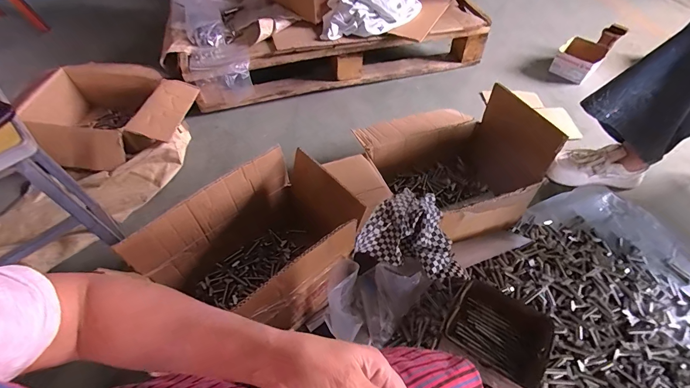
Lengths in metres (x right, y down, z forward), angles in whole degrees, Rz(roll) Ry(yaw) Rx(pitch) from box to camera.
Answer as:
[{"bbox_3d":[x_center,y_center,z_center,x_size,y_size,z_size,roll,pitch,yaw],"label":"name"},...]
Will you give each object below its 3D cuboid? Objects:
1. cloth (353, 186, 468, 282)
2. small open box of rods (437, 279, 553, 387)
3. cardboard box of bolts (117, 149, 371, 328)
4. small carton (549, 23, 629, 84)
[{"bbox_3d":[0.151,0.076,0.679,0.213,0.104,0.167,18,55,13],"label":"cloth"},{"bbox_3d":[0.256,0.249,0.591,0.152,0.108,0.152,28,58,20],"label":"small open box of rods"},{"bbox_3d":[-0.164,0.134,0.670,0.354,0.285,0.248,-37,61,-26],"label":"cardboard box of bolts"},{"bbox_3d":[0.942,-0.555,1.307,0.147,0.119,0.297,38,60,26],"label":"small carton"}]

